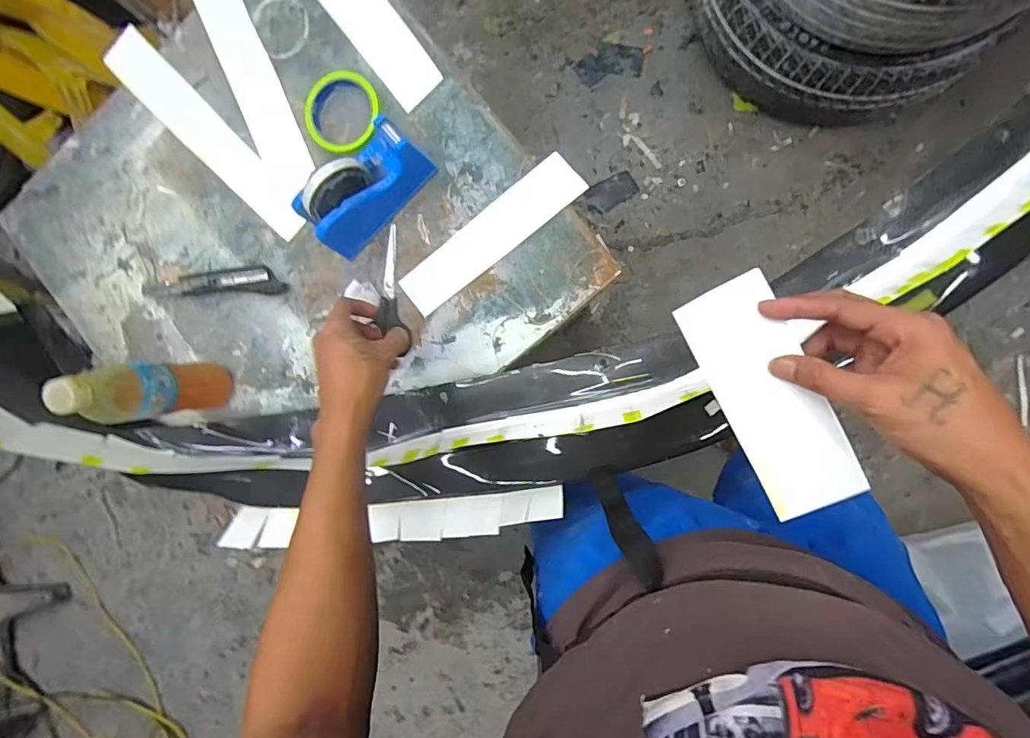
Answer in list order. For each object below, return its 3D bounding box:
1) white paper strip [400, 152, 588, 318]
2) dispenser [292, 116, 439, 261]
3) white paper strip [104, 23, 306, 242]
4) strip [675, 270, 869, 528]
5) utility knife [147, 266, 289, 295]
[{"bbox_3d":[-0.030,-0.161,0.626,0.246,0.007,0.059,-37,84,9],"label":"white paper strip"},{"bbox_3d":[-0.179,-0.211,0.599,0.155,0.104,0.063,-44,84,7],"label":"dispenser"},{"bbox_3d":[-0.408,-0.309,0.682,0.059,0.009,0.354,-45,86,7],"label":"white paper strip"},{"bbox_3d":[0.177,0.019,0.360,0.063,0.007,0.166,-27,86,18],"label":"strip"},{"bbox_3d":[-0.398,-0.116,0.681,0.212,0.014,0.037,1,91,9],"label":"utility knife"}]

